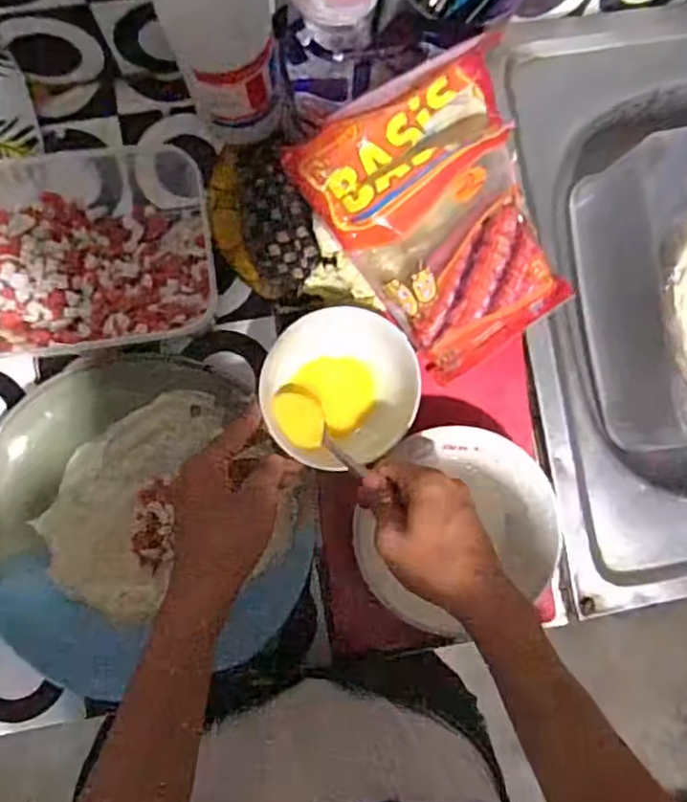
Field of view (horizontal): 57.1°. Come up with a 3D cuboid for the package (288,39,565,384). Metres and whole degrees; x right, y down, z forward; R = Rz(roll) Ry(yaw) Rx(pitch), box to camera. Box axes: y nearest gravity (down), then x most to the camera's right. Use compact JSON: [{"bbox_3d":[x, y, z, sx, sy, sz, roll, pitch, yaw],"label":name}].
[{"bbox_3d":[0.075,-0.122,0.455,0.146,0.045,0.218,-32,121,-1],"label":"package"}]

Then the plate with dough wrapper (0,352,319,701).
[{"bbox_3d":[-0.159,0.087,0.490,0.249,0.031,0.247,0,87,-4],"label":"plate with dough wrapper"}]

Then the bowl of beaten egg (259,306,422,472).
[{"bbox_3d":[0.003,-0.008,0.490,0.122,0.058,0.112,0,87,-4],"label":"bowl of beaten egg"}]

